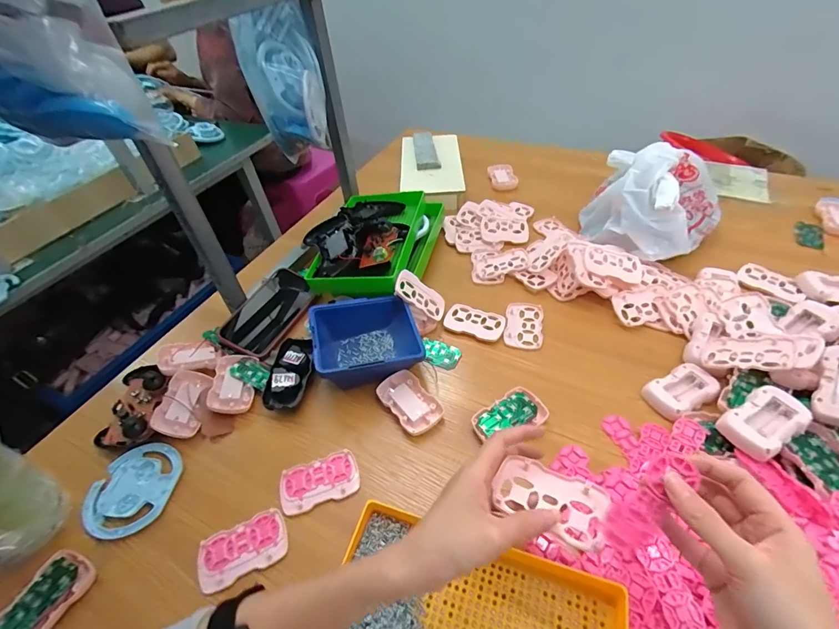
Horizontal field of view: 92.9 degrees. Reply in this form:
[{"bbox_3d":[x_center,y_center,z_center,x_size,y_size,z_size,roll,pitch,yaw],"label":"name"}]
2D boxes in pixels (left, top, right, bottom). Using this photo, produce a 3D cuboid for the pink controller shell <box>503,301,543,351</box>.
[{"bbox_3d":[0.157,0.015,0.598,0.053,0.007,0.091,7,48,13],"label":"pink controller shell"}]

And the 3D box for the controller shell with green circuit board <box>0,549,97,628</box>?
[{"bbox_3d":[-0.366,0.285,0.389,0.052,0.024,0.088,13,50,17],"label":"controller shell with green circuit board"}]

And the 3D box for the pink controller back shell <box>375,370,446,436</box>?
[{"bbox_3d":[-0.012,0.111,0.512,0.055,0.015,0.087,-33,52,-23],"label":"pink controller back shell"}]

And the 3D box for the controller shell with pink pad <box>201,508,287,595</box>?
[{"bbox_3d":[-0.181,0.241,0.411,0.084,0.017,0.053,-24,49,-14],"label":"controller shell with pink pad"}]

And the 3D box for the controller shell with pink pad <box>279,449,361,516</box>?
[{"bbox_3d":[-0.115,0.191,0.457,0.088,0.008,0.051,-17,48,-10],"label":"controller shell with pink pad"}]

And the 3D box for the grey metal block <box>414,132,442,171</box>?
[{"bbox_3d":[0.015,-0.385,0.926,0.050,0.014,0.187,-6,47,1],"label":"grey metal block"}]

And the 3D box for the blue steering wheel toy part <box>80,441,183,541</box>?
[{"bbox_3d":[-0.333,0.205,0.469,0.097,0.021,0.103,25,54,26],"label":"blue steering wheel toy part"}]

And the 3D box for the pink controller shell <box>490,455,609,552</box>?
[{"bbox_3d":[0.104,0.147,0.318,0.083,0.011,0.051,19,53,23],"label":"pink controller shell"}]

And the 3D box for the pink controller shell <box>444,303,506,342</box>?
[{"bbox_3d":[0.085,0.010,0.603,0.086,0.010,0.055,16,51,20],"label":"pink controller shell"}]

